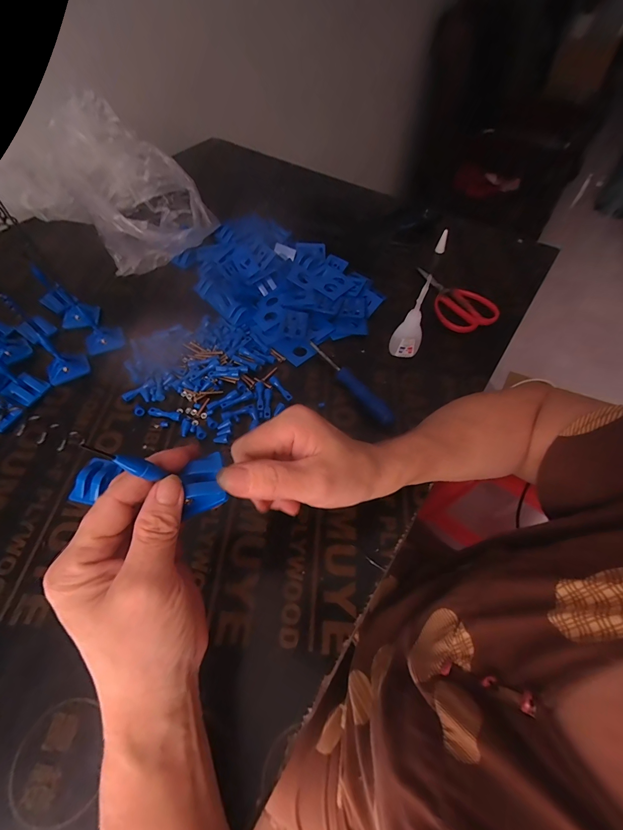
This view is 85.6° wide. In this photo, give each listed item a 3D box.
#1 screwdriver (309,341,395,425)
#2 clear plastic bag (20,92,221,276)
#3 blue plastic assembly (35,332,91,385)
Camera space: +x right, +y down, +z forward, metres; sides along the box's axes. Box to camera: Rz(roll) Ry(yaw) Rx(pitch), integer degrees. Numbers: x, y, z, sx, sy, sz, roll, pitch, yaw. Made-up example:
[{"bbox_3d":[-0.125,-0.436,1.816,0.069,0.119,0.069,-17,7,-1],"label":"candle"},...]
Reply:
[{"bbox_3d":[0.042,-0.041,0.391,0.020,0.018,0.144,-34,65,-20],"label":"screwdriver"},{"bbox_3d":[-0.300,-0.355,0.518,0.324,0.104,0.187,37,65,19],"label":"clear plastic bag"},{"bbox_3d":[-0.285,-0.065,0.379,0.043,0.049,0.027,-34,65,-20],"label":"blue plastic assembly"}]

